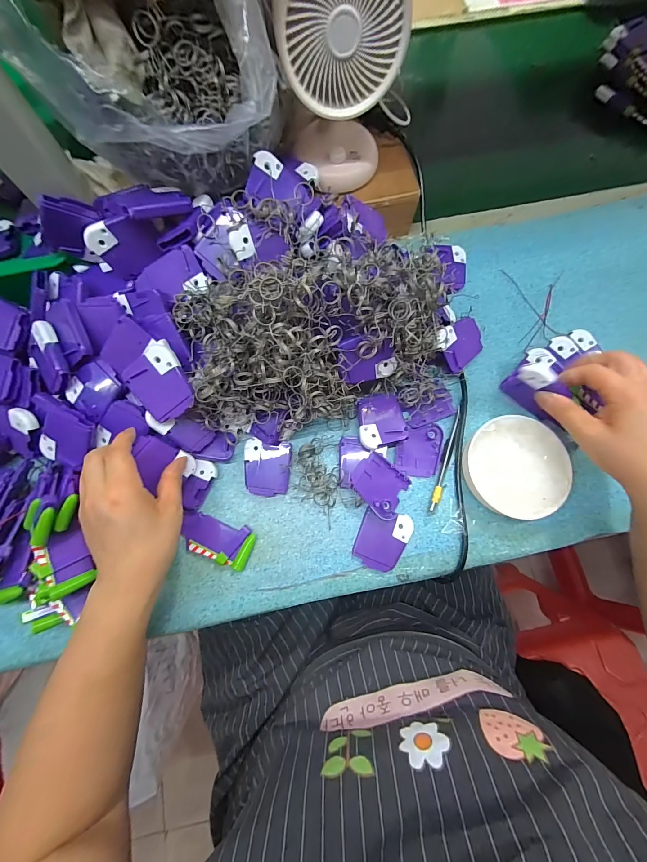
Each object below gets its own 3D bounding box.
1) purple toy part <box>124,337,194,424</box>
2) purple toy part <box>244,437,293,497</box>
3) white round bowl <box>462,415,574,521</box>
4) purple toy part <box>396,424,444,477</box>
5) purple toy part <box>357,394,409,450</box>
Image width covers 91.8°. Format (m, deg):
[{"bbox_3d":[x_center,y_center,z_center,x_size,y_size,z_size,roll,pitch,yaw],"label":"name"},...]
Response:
[{"bbox_3d":[-0.152,-0.045,0.291,0.050,0.010,0.066,-28,102,3],"label":"purple toy part"},{"bbox_3d":[-0.062,0.041,0.347,0.051,0.013,0.059,5,76,2],"label":"purple toy part"},{"bbox_3d":[0.206,0.038,0.339,0.102,0.024,0.099,0,76,1],"label":"white round bowl"},{"bbox_3d":[0.109,0.021,0.355,0.046,0.004,0.062,17,77,5],"label":"purple toy part"},{"bbox_3d":[0.064,-0.011,0.345,0.050,0.008,0.058,-5,76,3],"label":"purple toy part"}]

